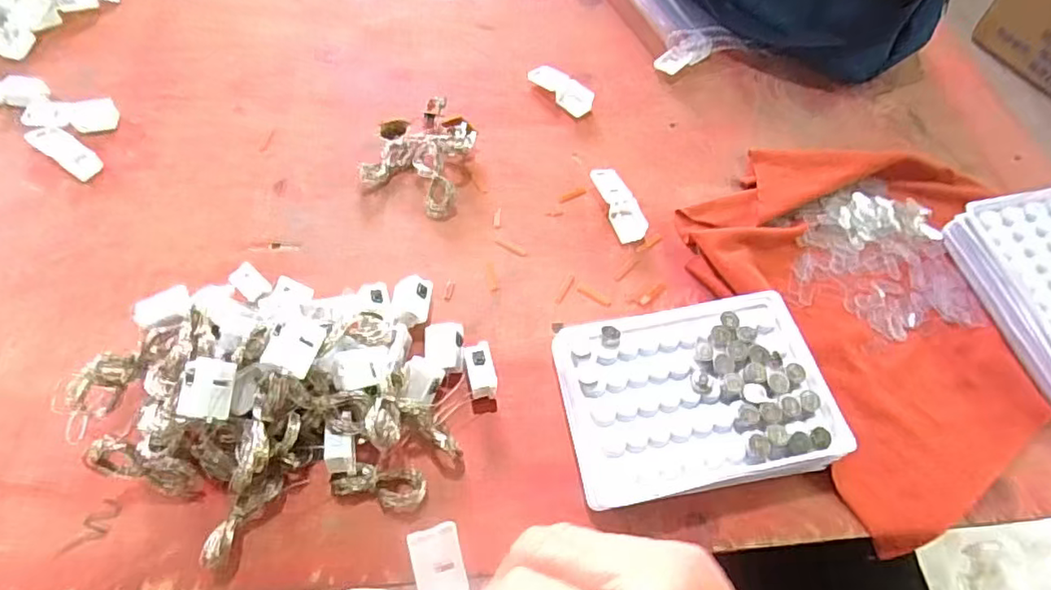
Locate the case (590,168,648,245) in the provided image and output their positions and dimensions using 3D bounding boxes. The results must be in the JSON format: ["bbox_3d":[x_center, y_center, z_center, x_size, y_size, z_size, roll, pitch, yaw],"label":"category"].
[{"bbox_3d":[0.063,-0.061,0.402,0.021,0.008,0.058,-15,59,-11],"label":"case"}]

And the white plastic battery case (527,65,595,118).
[{"bbox_3d":[0.027,-0.156,0.458,0.020,0.012,0.056,-37,65,-22],"label":"white plastic battery case"}]

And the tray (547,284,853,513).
[{"bbox_3d":[0.088,0.054,0.321,0.133,0.029,0.097,-9,58,-8],"label":"tray"}]

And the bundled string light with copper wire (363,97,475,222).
[{"bbox_3d":[-0.073,-0.103,0.412,0.071,0.025,0.098,13,58,7],"label":"bundled string light with copper wire"}]

